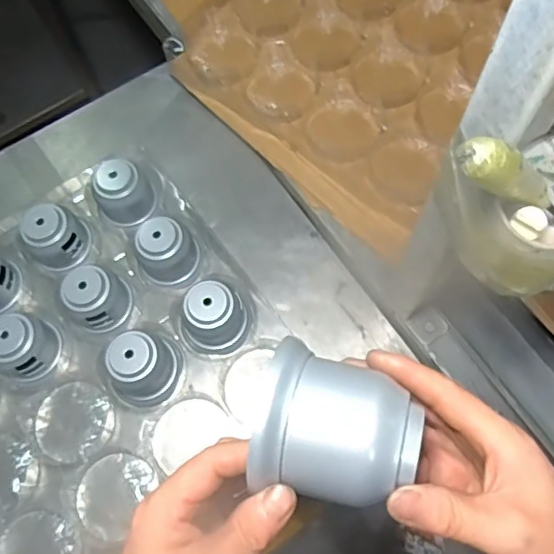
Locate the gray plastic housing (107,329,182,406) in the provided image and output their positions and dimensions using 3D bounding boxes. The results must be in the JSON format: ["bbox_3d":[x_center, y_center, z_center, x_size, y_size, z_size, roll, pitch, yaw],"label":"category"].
[{"bbox_3d":[-0.160,0.109,0.679,0.075,0.081,0.088,19,72,9],"label":"gray plastic housing"}]

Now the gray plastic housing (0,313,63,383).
[{"bbox_3d":[-0.312,0.084,0.686,0.068,0.078,0.077,16,71,7],"label":"gray plastic housing"}]

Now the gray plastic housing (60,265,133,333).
[{"bbox_3d":[-0.226,0.026,0.703,0.065,0.069,0.072,16,71,7],"label":"gray plastic housing"}]

